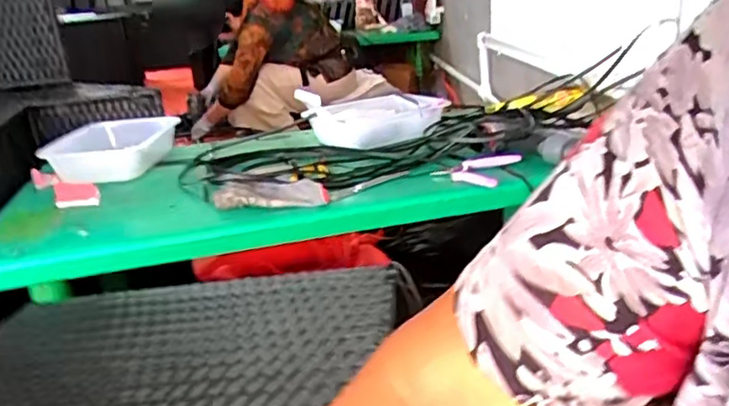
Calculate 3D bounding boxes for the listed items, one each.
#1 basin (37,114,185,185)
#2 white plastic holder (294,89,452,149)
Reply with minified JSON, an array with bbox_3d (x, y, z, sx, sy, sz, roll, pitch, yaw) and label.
[{"bbox_3d":[-0.509,-0.107,1.269,0.233,0.100,0.281,-7,21,-10],"label":"basin"},{"bbox_3d":[0.019,-0.195,1.334,0.296,0.115,0.135,-14,23,-25],"label":"white plastic holder"}]

